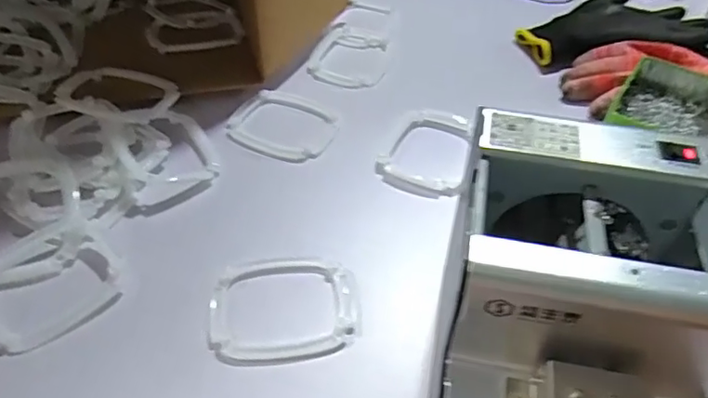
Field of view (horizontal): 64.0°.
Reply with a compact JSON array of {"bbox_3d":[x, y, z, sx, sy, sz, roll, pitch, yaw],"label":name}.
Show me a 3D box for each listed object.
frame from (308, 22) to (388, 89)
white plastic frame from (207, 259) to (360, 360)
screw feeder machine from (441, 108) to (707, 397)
[{"bbox_3d":[-0.002,-0.156,0.618,0.083,0.013,0.097,16,48,15],"label":"frame"},{"bbox_3d":[-0.048,0.074,0.402,0.105,0.007,0.081,-2,46,-3],"label":"white plastic frame"},{"bbox_3d":[0.110,0.073,0.296,0.139,0.142,0.185,10,46,9],"label":"screw feeder machine"}]

